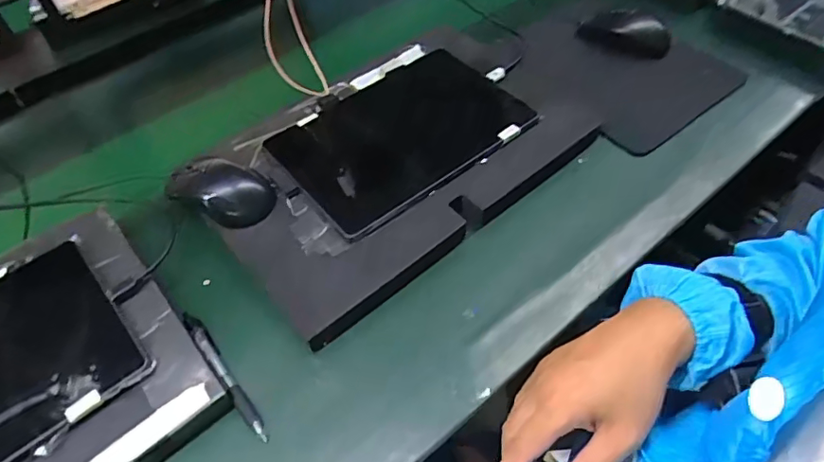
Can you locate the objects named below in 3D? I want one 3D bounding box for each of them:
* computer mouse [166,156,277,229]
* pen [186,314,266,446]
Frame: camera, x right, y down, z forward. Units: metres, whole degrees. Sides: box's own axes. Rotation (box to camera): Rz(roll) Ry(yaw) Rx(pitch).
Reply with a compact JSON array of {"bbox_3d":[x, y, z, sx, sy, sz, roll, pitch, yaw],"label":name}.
[{"bbox_3d":[-0.192,-0.041,0.544,0.106,0.038,0.065,8,53,11],"label":"computer mouse"},{"bbox_3d":[-0.160,0.118,0.458,0.011,0.009,0.135,-34,57,-20],"label":"pen"}]

